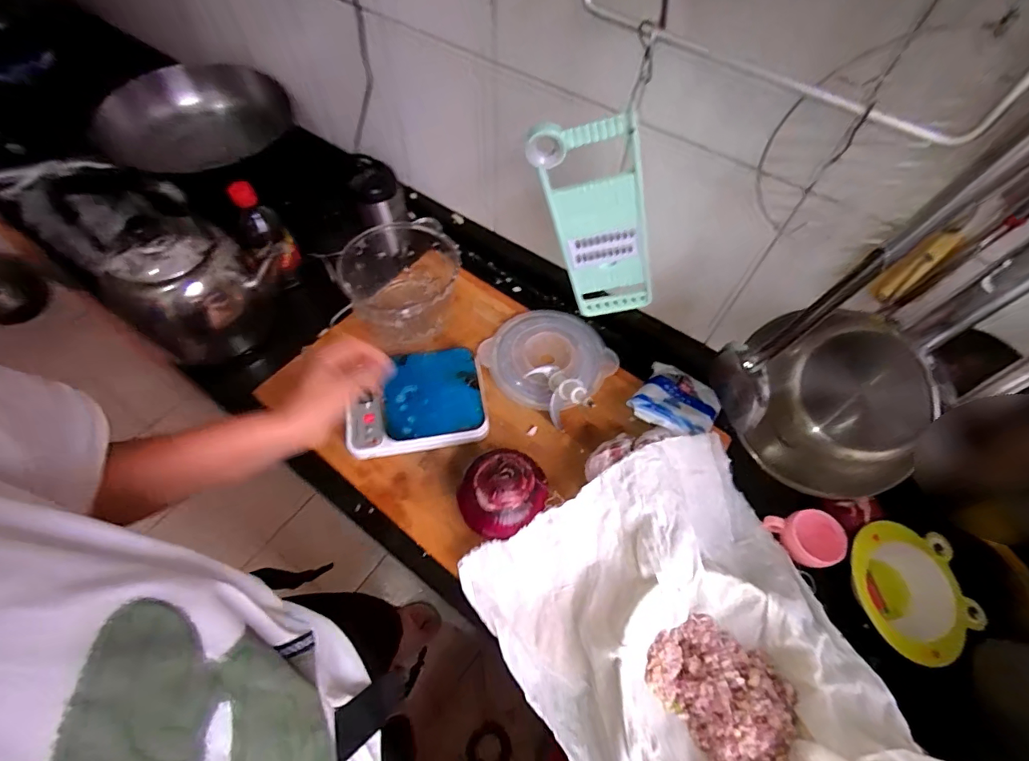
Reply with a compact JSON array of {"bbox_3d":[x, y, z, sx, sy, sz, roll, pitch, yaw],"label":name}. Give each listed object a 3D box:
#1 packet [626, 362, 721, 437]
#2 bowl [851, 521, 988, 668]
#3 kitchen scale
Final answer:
[{"bbox_3d":[0.233,0.033,0.661,0.110,0.028,0.142,32,39,19],"label":"packet"},{"bbox_3d":[0.473,0.248,0.539,0.115,0.053,0.148,-3,61,-1],"label":"bowl"},{"bbox_3d":[-0.139,0.027,0.657,0.187,0.029,0.145,-10,61,-5],"label":"kitchen scale"}]

